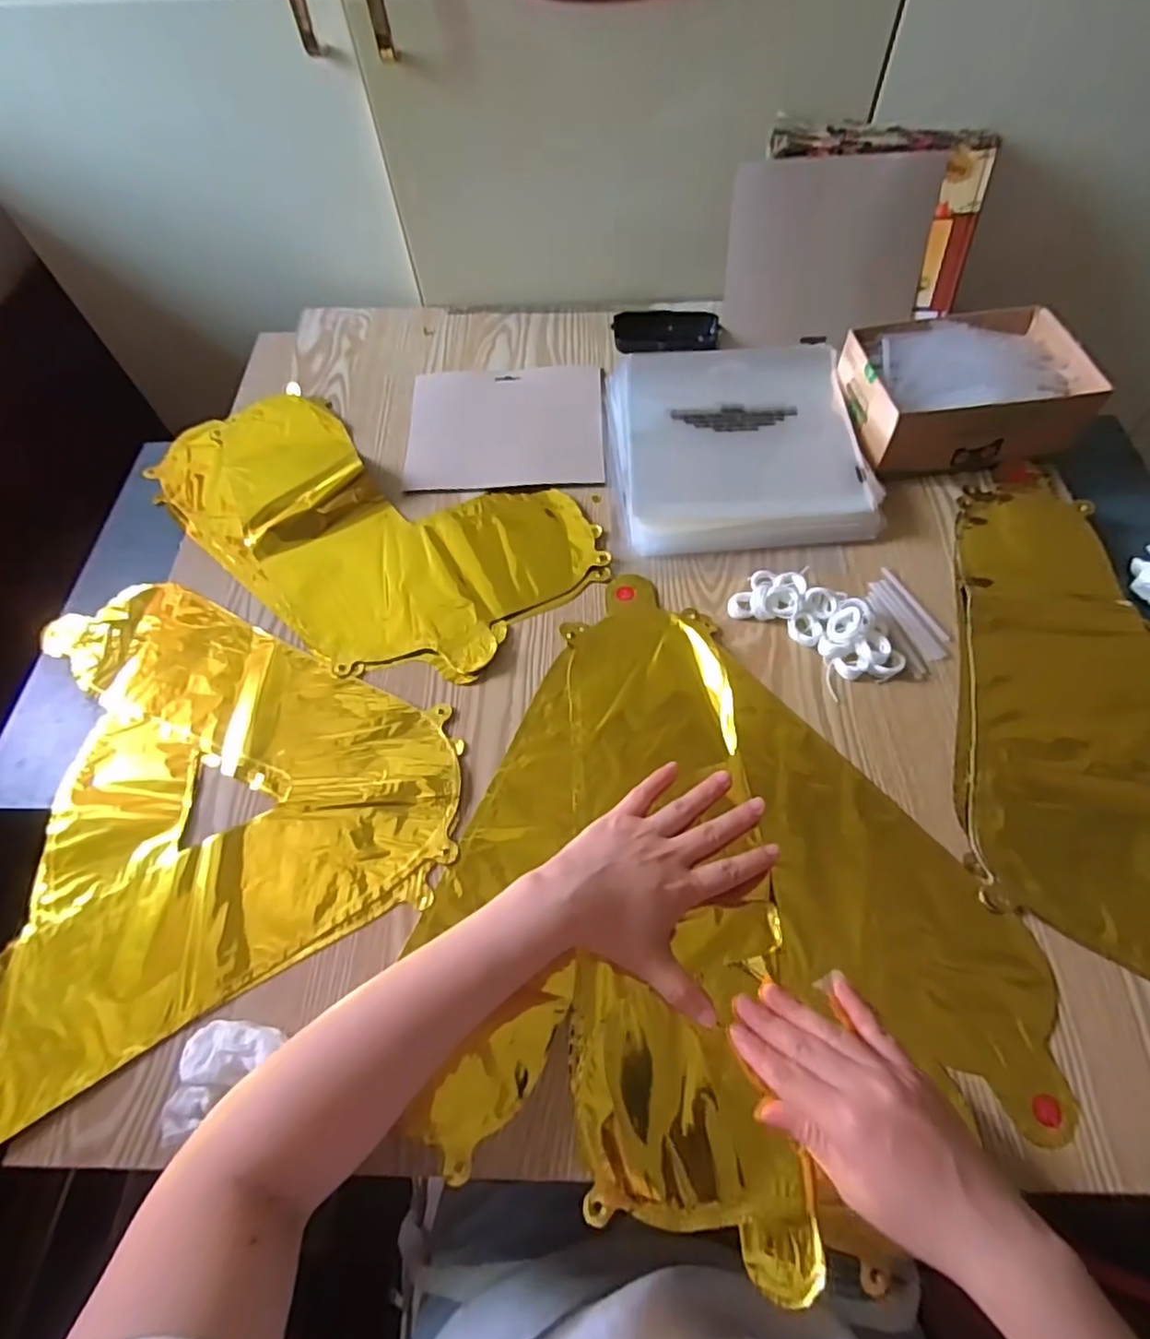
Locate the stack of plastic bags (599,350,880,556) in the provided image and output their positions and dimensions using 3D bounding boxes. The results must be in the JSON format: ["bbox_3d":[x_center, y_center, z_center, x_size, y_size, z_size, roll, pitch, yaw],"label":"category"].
[{"bbox_3d":[0.144,-0.210,0.593,0.216,0.029,0.228,-5,61,1],"label":"stack of plastic bags"}]

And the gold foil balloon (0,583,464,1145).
[{"bbox_3d":[-0.296,0.069,0.474,0.364,0.008,0.358,-26,62,-11],"label":"gold foil balloon"}]

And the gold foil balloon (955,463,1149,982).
[{"bbox_3d":[0.381,0.018,0.460,0.197,0.011,0.400,10,62,9],"label":"gold foil balloon"}]

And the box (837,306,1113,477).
[{"bbox_3d":[0.343,-0.254,0.580,0.190,0.070,0.146,-9,61,-2],"label":"box"}]

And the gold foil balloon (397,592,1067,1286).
[{"bbox_3d":[0.109,0.148,0.419,0.367,0.016,0.383,20,64,14],"label":"gold foil balloon"}]

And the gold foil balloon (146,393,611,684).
[{"bbox_3d":[-0.203,-0.131,0.575,0.427,0.020,0.223,25,65,16],"label":"gold foil balloon"}]

